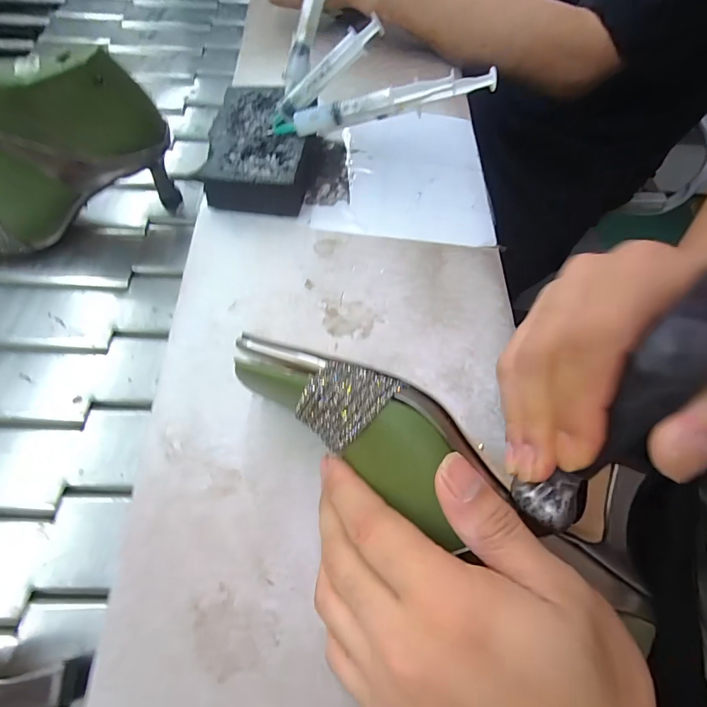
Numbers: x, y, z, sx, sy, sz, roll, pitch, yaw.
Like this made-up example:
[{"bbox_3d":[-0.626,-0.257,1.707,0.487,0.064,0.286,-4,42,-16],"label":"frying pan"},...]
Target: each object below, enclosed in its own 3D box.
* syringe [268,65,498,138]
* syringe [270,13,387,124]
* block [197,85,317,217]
[{"bbox_3d":[0.023,-0.195,0.312,0.175,0.027,0.022,-9,62,7],"label":"syringe"},{"bbox_3d":[-0.024,-0.221,0.318,0.105,0.018,0.008,-33,64,18],"label":"syringe"},{"bbox_3d":[-0.077,-0.175,0.348,0.082,0.036,0.124,8,62,2],"label":"block"}]

